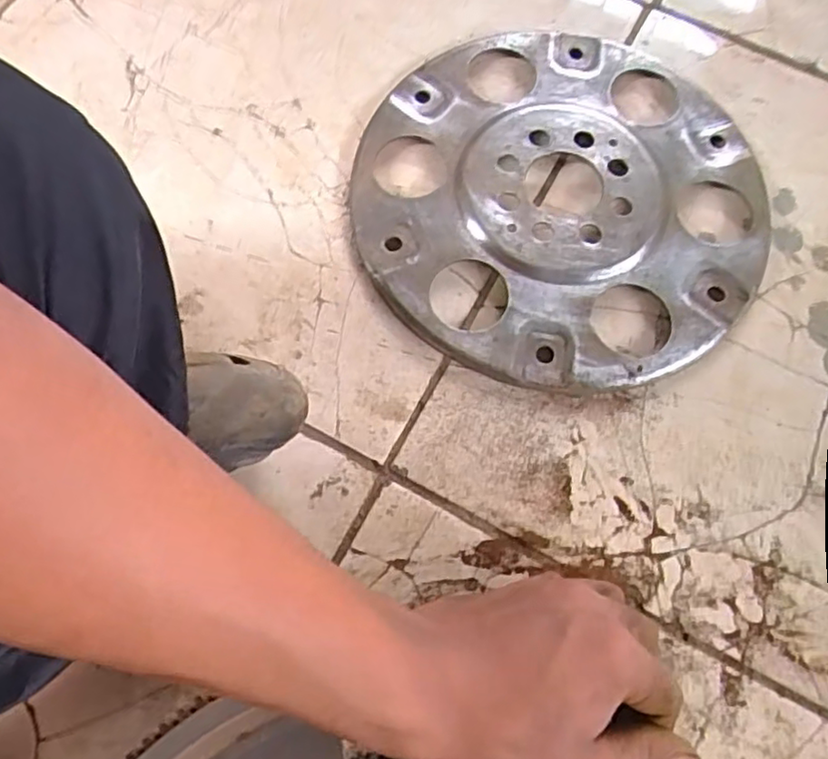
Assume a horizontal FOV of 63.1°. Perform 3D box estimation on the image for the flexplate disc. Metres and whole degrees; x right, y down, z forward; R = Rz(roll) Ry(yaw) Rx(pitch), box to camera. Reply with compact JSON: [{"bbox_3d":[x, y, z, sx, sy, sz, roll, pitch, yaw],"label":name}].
[{"bbox_3d":[0.092,-0.114,0.435,0.256,0.027,0.243,0,70,0],"label":"flexplate disc"}]

